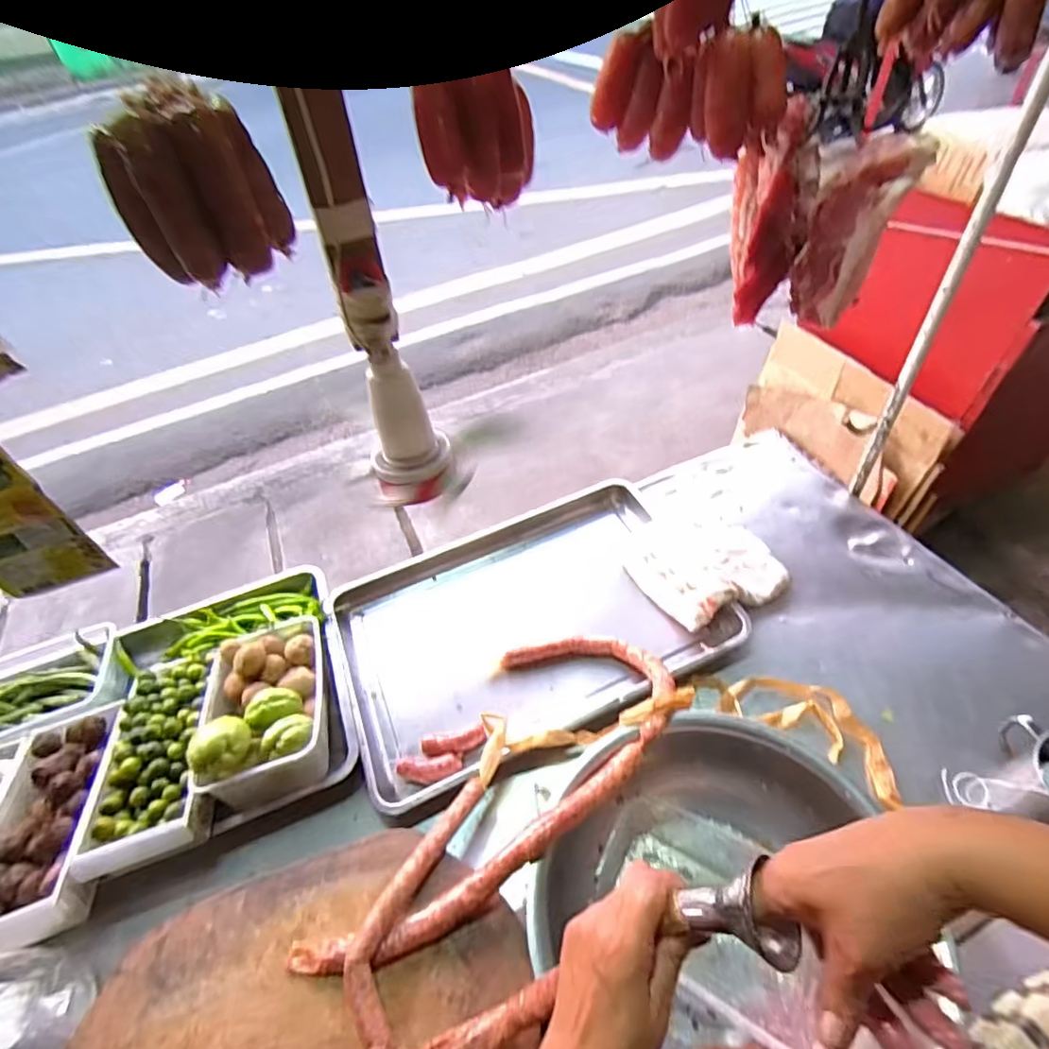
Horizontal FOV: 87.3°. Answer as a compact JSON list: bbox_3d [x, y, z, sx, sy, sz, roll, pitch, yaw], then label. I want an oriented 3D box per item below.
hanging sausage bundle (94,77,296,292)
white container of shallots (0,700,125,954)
[{"bbox_3d":[-0.198,-0.205,0.335,0.061,0.090,0.075,23,54,25],"label":"hanging sausage bundle"},{"bbox_3d":[-0.586,0.352,0.672,0.147,0.065,0.294,-17,48,-9],"label":"white container of shallots"}]

